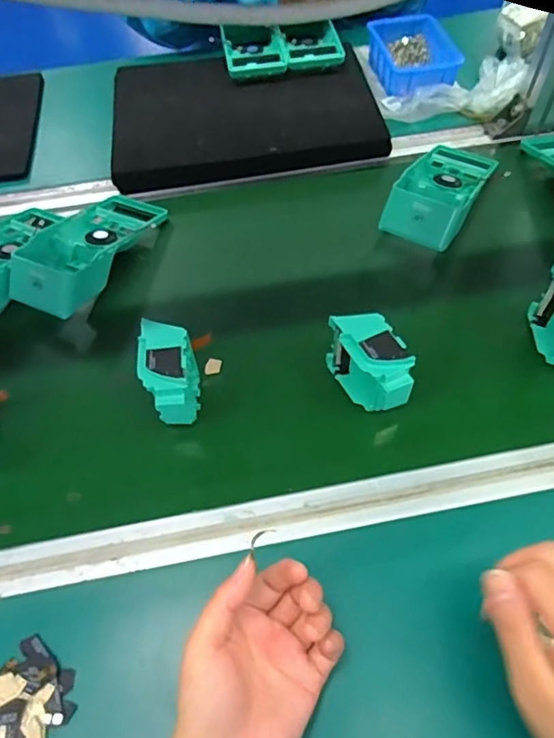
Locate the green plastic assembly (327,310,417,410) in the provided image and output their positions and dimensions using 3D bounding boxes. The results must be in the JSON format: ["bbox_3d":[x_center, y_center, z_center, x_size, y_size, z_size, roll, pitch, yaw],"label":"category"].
[{"bbox_3d":[0.079,-0.002,0.461,0.042,0.075,0.082,-23,59,-14],"label":"green plastic assembly"}]

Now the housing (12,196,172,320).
[{"bbox_3d":[-0.203,-0.137,0.573,0.090,0.048,0.197,20,59,13],"label":"housing"}]

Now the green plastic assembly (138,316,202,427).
[{"bbox_3d":[-0.092,0.009,0.459,0.045,0.078,0.077,-10,57,-6],"label":"green plastic assembly"}]

